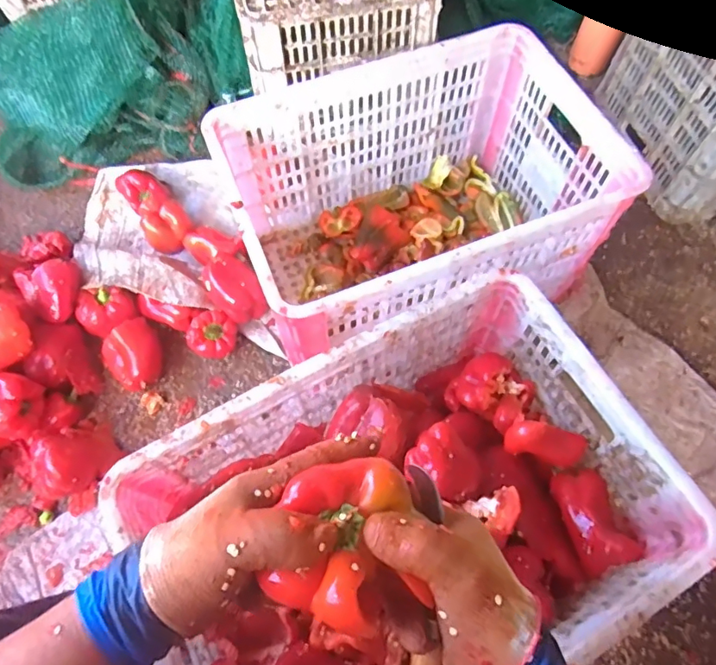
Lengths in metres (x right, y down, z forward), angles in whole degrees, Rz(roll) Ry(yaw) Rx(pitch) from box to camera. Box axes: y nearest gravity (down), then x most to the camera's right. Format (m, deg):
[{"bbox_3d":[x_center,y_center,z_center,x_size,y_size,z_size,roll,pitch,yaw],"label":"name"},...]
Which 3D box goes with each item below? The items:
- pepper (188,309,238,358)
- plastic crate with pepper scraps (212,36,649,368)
[{"bbox_3d":[-0.238,0.008,0.856,0.070,0.057,0.075,0,65,1],"label":"pepper"},{"bbox_3d":[0.096,-0.176,0.811,0.526,0.290,0.381,-21,67,-9],"label":"plastic crate with pepper scraps"}]

